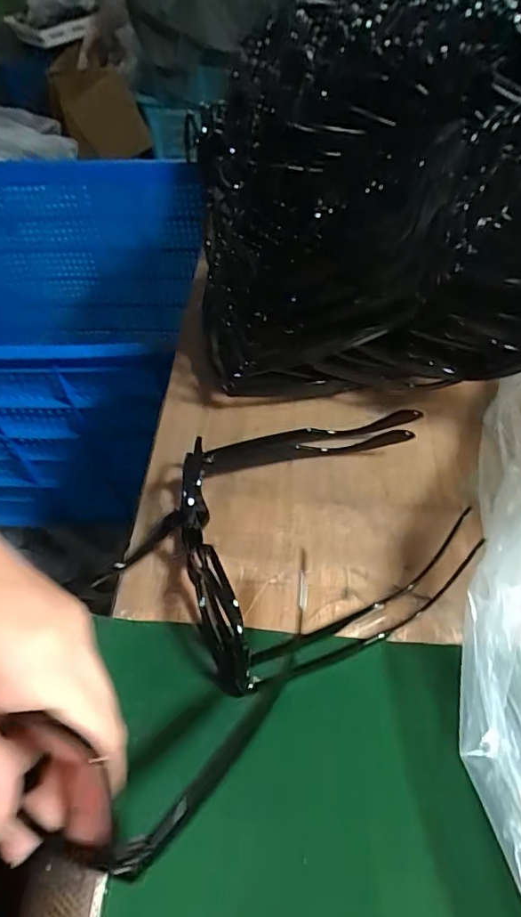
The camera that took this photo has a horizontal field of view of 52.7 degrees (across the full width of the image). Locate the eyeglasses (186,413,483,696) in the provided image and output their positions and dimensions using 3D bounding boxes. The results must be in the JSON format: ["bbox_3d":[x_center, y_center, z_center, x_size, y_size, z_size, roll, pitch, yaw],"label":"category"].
[{"bbox_3d":[0.036,0.035,0.317,0.169,0.040,0.163,-13,52,-9],"label":"eyeglasses"}]

